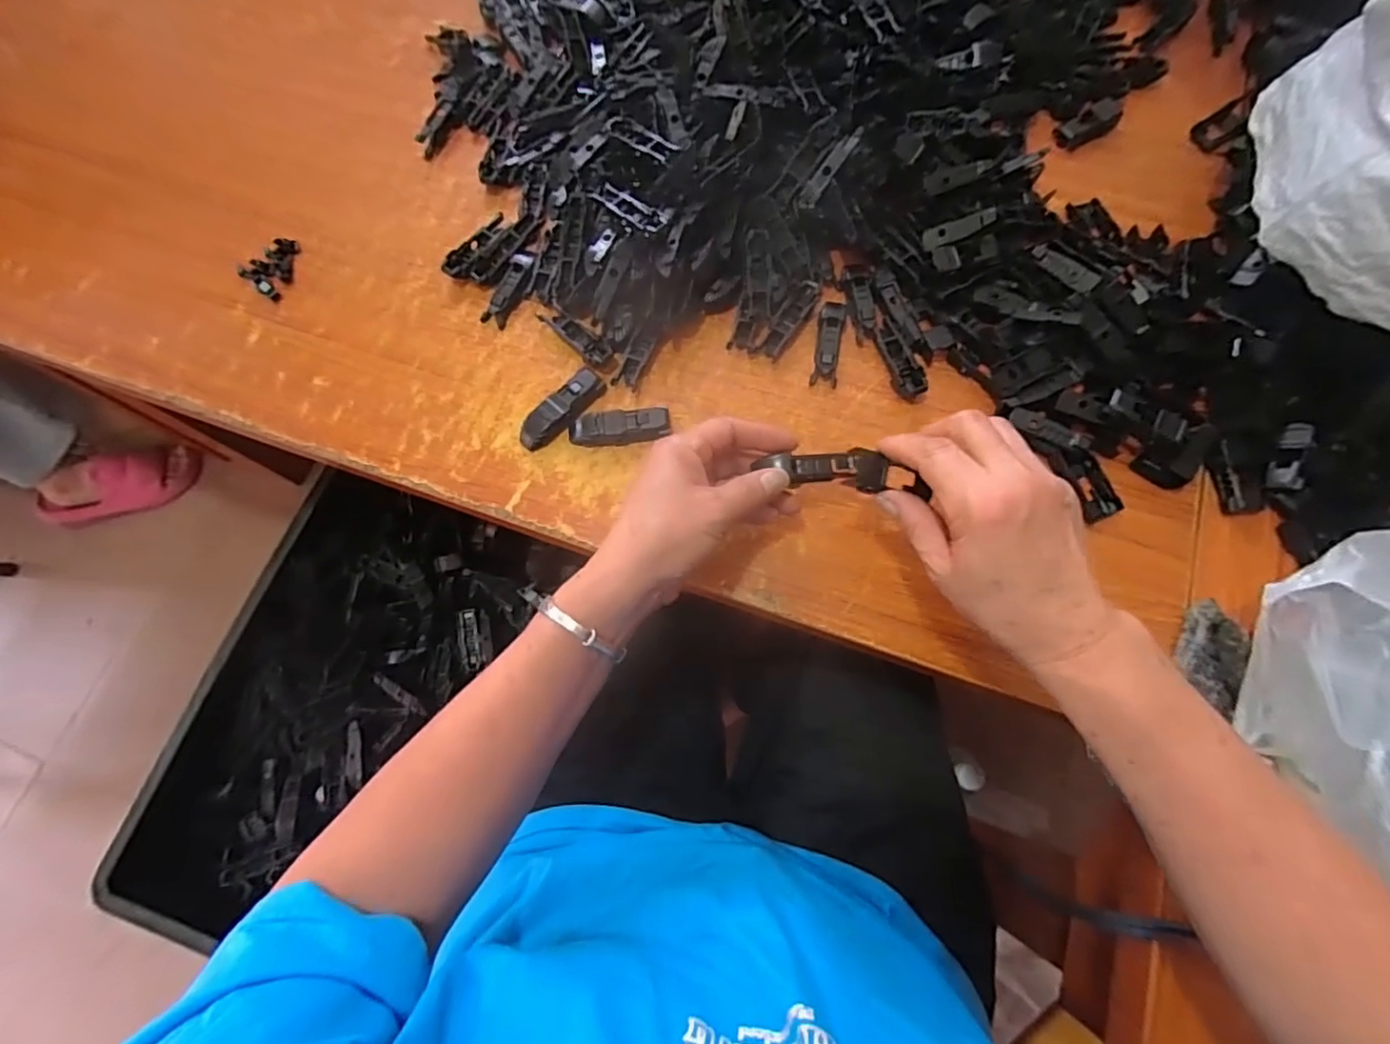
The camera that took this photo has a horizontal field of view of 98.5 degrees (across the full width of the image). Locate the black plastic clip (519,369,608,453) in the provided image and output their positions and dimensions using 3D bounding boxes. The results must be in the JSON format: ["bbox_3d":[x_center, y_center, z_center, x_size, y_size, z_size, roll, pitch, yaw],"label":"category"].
[{"bbox_3d":[-0.098,-0.082,0.437,0.025,0.014,0.073,41,78,13],"label":"black plastic clip"}]

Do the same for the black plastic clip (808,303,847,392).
[{"bbox_3d":[0.101,-0.137,0.454,0.020,0.012,0.068,10,73,4],"label":"black plastic clip"}]

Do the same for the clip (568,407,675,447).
[{"bbox_3d":[-0.054,-0.067,0.432,0.072,0.016,0.025,-4,72,0],"label":"clip"}]

